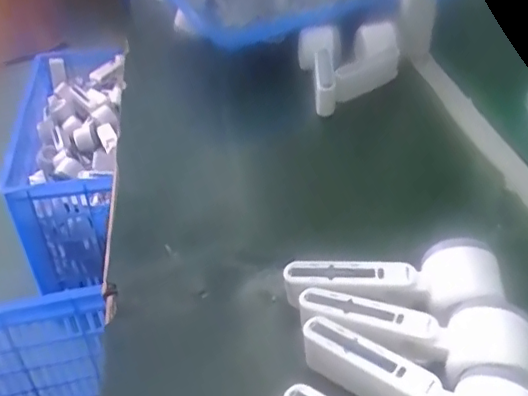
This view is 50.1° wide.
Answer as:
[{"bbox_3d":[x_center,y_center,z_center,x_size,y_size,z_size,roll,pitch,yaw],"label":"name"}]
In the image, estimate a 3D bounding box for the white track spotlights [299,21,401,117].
[{"bbox_3d":[0.116,-0.175,0.745,0.140,0.059,0.122,-9,40,-9],"label":"white track spotlights"}]

